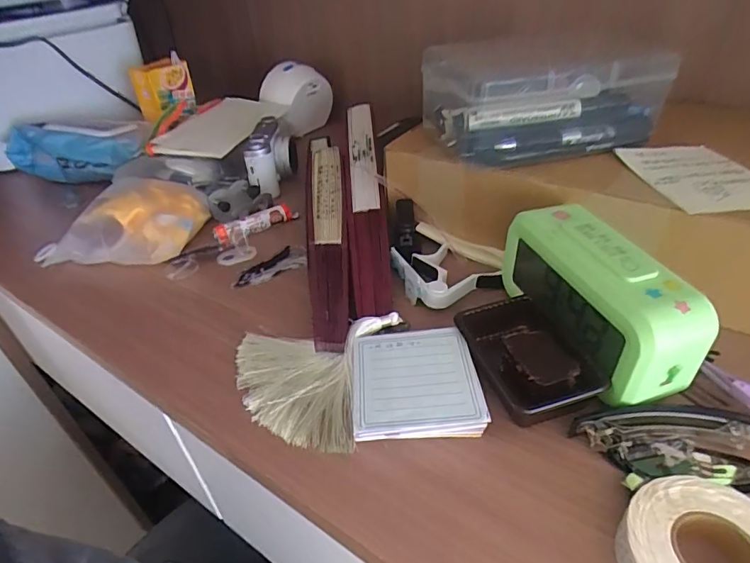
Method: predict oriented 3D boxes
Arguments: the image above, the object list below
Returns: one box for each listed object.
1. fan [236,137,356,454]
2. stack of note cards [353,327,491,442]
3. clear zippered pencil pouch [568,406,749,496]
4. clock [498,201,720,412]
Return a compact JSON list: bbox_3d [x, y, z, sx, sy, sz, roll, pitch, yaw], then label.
[{"bbox_3d":[-0.057,-0.020,0.392,0.094,0.047,0.331,-5,38,0],"label":"fan"},{"bbox_3d":[0.024,0.064,0.298,0.074,0.020,0.075,-6,38,-1],"label":"stack of note cards"},{"bbox_3d":[0.163,0.091,0.251,0.100,0.026,0.044,-2,38,4],"label":"clear zippered pencil pouch"},{"bbox_3d":[0.137,0.010,0.306,0.049,0.075,0.140,-14,39,-12],"label":"clock"}]

